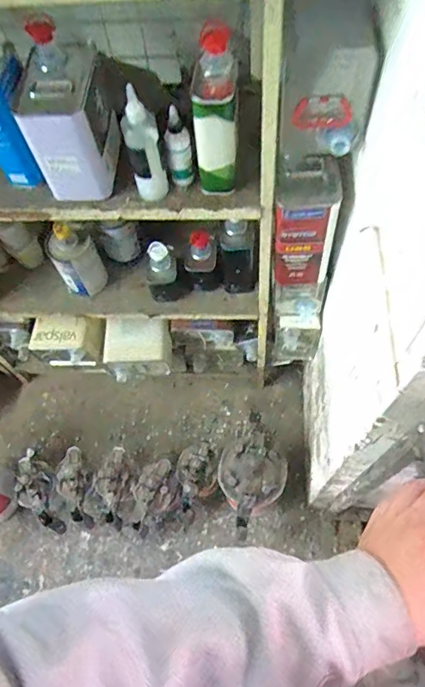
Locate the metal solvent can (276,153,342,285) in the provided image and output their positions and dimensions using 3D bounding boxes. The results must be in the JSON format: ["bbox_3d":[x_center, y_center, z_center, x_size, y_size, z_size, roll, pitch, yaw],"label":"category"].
[{"bbox_3d":[0.166,-0.200,0.842,0.096,0.240,0.093,16,65,11],"label":"metal solvent can"}]

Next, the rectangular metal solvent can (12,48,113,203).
[{"bbox_3d":[-0.193,-0.301,0.692,0.116,0.192,0.115,0,63,3],"label":"rectangular metal solvent can"}]

